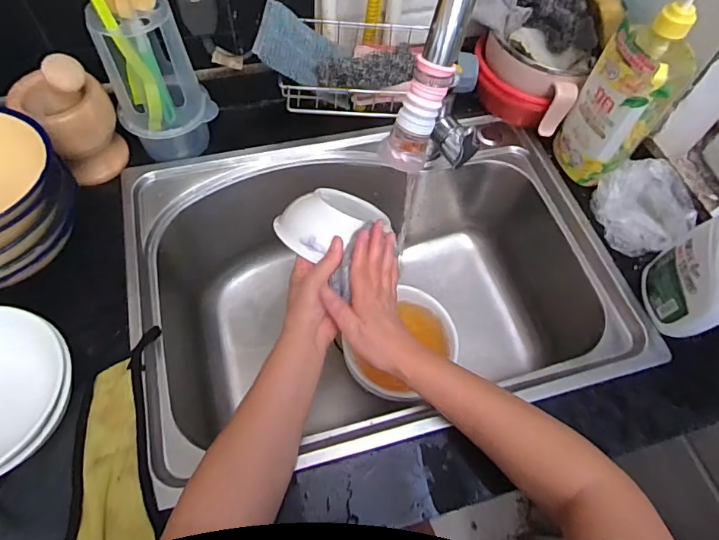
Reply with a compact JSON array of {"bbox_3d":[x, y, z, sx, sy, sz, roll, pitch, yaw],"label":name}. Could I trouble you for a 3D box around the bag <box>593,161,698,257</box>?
[{"bbox_3d":[0.366,-0.084,0.600,0.089,0.059,0.112,-9,62,-9],"label":"bag"}]

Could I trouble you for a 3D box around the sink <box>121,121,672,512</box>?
[{"bbox_3d":[0.021,0.032,0.663,0.573,0.219,0.418,-13,63,-11],"label":"sink"}]

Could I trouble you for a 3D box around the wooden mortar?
[{"bbox_3d":[-0.342,-0.183,0.553,0.092,0.154,0.083,-35,69,-20],"label":"wooden mortar"}]

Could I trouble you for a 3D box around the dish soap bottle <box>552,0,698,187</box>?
[{"bbox_3d":[0.320,-0.212,0.551,0.094,0.263,0.068,33,64,14],"label":"dish soap bottle"}]

